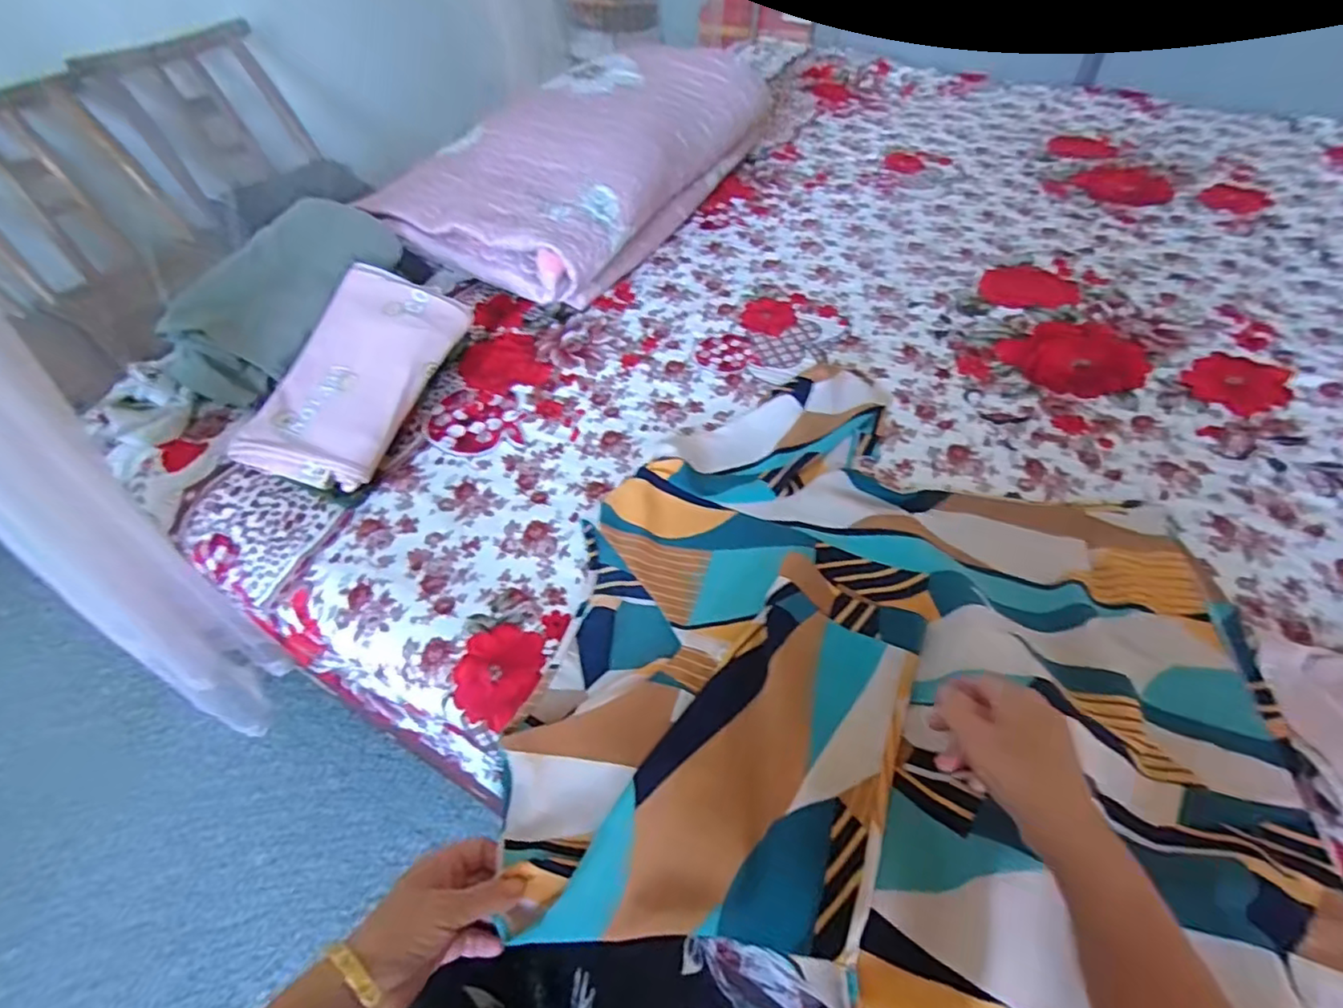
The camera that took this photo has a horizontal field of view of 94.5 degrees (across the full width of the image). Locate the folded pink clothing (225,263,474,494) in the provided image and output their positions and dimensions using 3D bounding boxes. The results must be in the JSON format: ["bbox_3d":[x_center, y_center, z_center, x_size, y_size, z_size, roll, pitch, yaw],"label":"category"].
[{"bbox_3d":[-0.353,-0.145,0.700,0.158,0.099,0.275,9,49,10],"label":"folded pink clothing"}]

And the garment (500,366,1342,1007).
[{"bbox_3d":[0.186,0.116,0.511,0.544,0.059,0.542,10,50,11],"label":"garment"}]

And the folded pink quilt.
[{"bbox_3d":[-0.129,-0.590,1.043,0.359,0.164,0.699,19,52,18],"label":"folded pink quilt"}]

